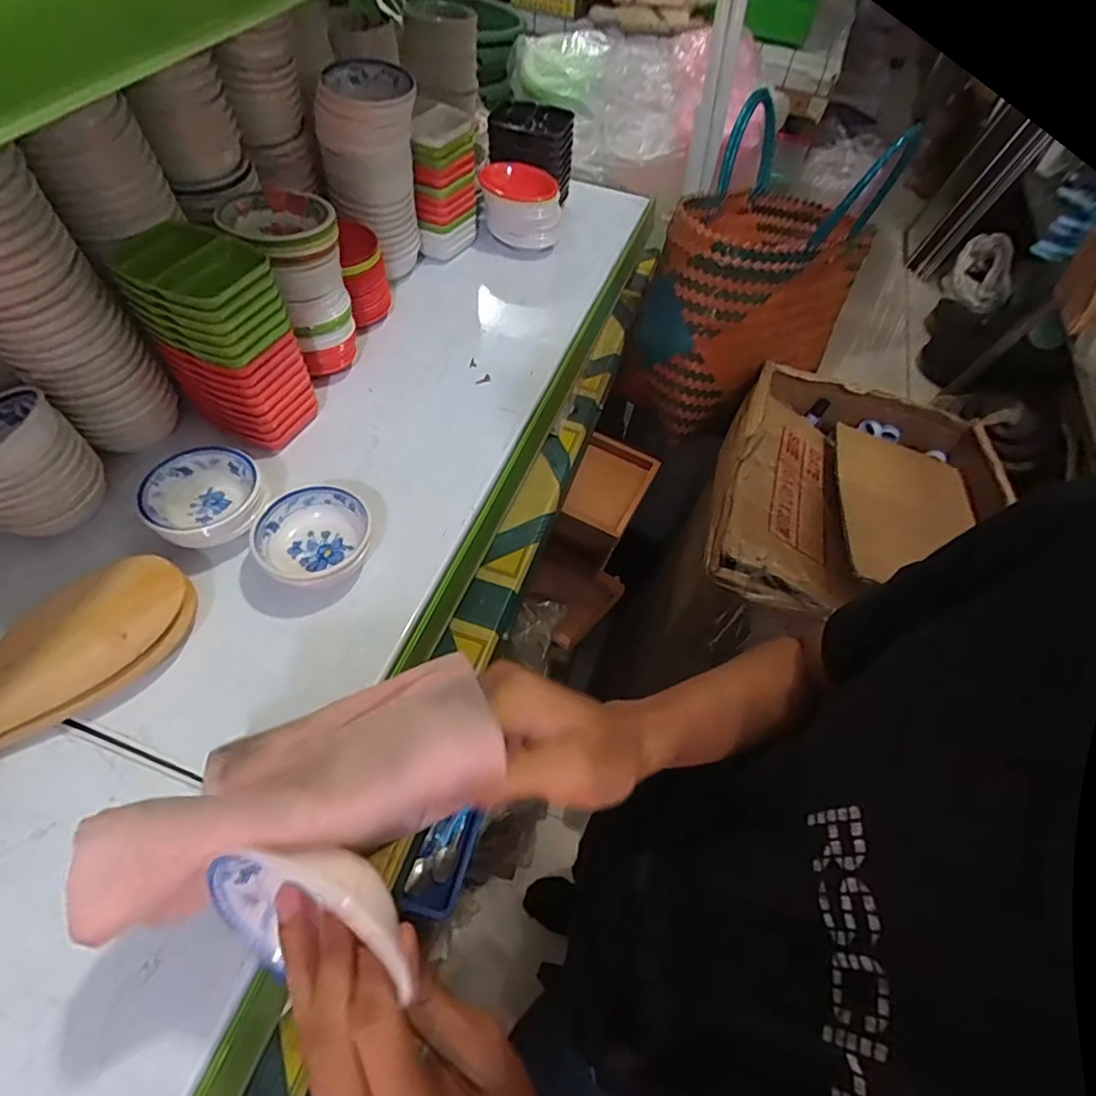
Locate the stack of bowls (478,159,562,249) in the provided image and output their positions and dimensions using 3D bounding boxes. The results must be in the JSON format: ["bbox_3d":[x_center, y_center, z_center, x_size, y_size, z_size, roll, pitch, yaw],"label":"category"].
[{"bbox_3d":[-0.033,-0.420,0.718,0.094,0.076,0.080,-1,57,-6],"label":"stack of bowls"}]

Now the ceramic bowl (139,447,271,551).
[{"bbox_3d":[-0.276,-0.039,0.474,0.082,0.046,0.076,2,56,-4],"label":"ceramic bowl"}]

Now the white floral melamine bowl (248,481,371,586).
[{"bbox_3d":[-0.188,-0.010,0.464,0.086,0.040,0.073,-38,67,-25],"label":"white floral melamine bowl"}]

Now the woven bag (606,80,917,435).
[{"bbox_3d":[0.309,-0.402,0.824,0.231,0.301,0.377,27,58,12],"label":"woven bag"}]

